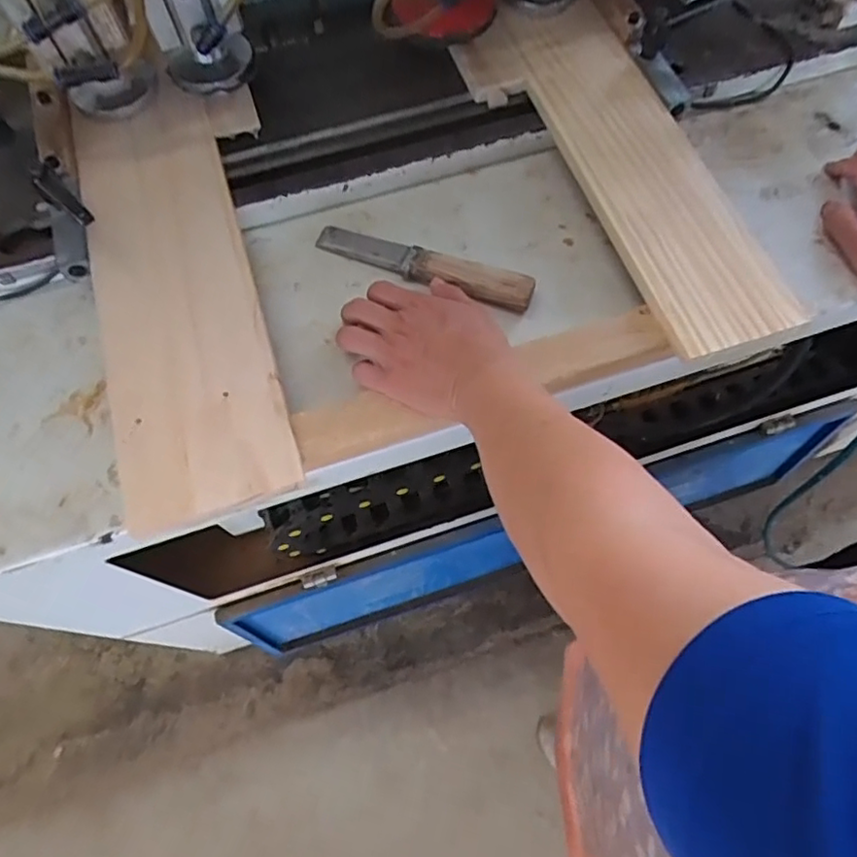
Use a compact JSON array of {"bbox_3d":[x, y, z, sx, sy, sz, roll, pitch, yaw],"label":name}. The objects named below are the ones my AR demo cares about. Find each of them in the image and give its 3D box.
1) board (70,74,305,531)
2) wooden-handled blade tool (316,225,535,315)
[{"bbox_3d":[-0.202,-0.123,0.481,0.121,0.022,0.396,-17,70,-4],"label":"board"},{"bbox_3d":[-0.005,-0.143,0.522,0.195,0.017,0.032,23,70,10],"label":"wooden-handled blade tool"}]

